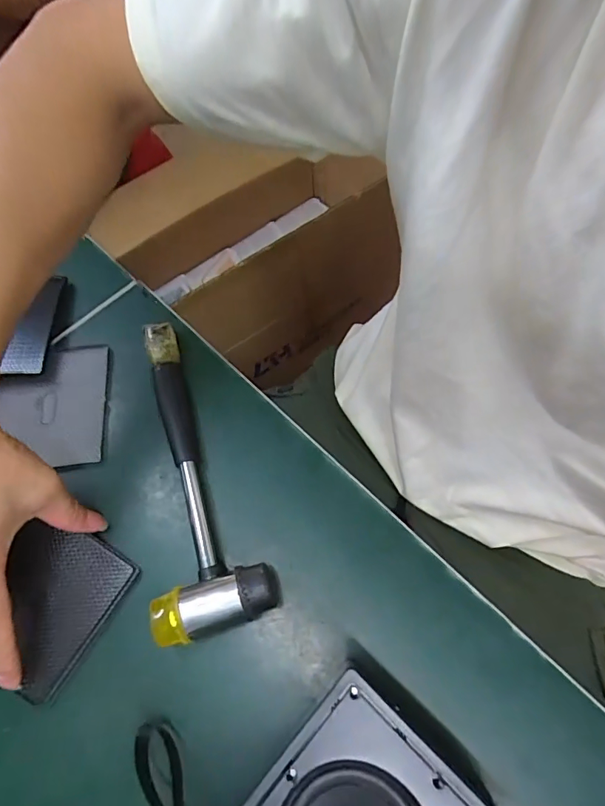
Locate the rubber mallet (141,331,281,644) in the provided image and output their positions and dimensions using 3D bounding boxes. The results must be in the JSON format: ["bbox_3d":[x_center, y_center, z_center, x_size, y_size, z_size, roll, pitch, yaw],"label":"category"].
[{"bbox_3d":[-0.088,0.041,0.348,0.079,0.030,0.247,-15,67,-7],"label":"rubber mallet"}]

